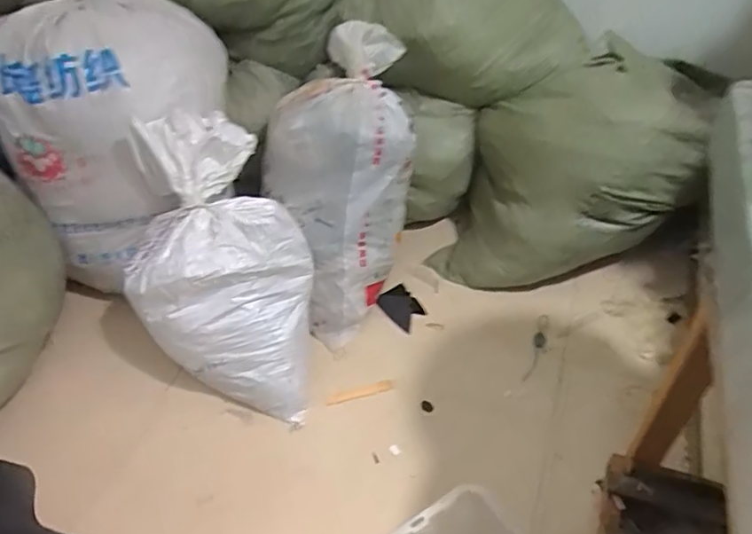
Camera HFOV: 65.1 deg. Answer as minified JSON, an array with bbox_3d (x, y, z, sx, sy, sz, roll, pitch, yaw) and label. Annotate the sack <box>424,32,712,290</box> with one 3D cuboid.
[{"bbox_3d":[0.418,-0.201,1.366,0.548,0.452,0.310,-4,45,0],"label":"sack"}]

